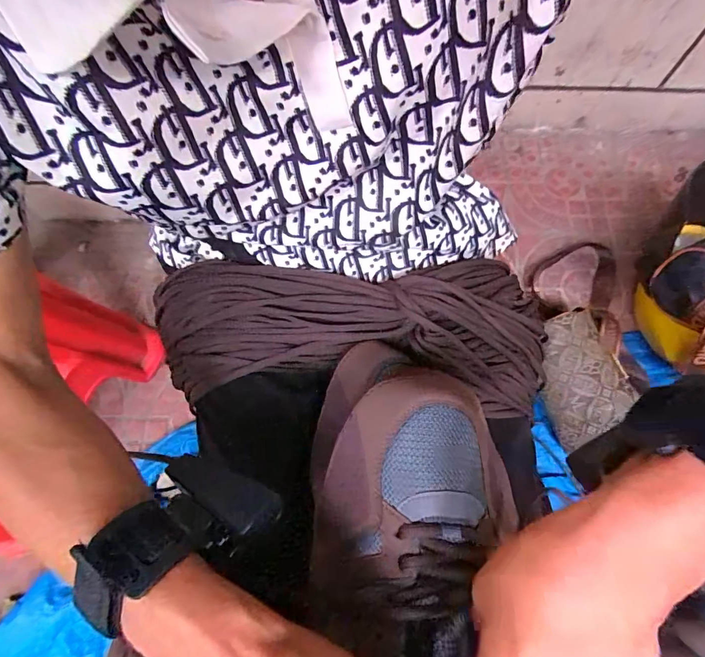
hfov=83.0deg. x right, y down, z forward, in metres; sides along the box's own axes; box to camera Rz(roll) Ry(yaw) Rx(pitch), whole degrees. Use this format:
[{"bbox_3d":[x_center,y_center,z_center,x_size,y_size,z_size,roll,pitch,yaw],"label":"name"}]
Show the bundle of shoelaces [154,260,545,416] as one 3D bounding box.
[{"bbox_3d":[-0.009,0.001,0.335,0.329,0.050,0.117,3,71,-1],"label":"bundle of shoelaces"}]

